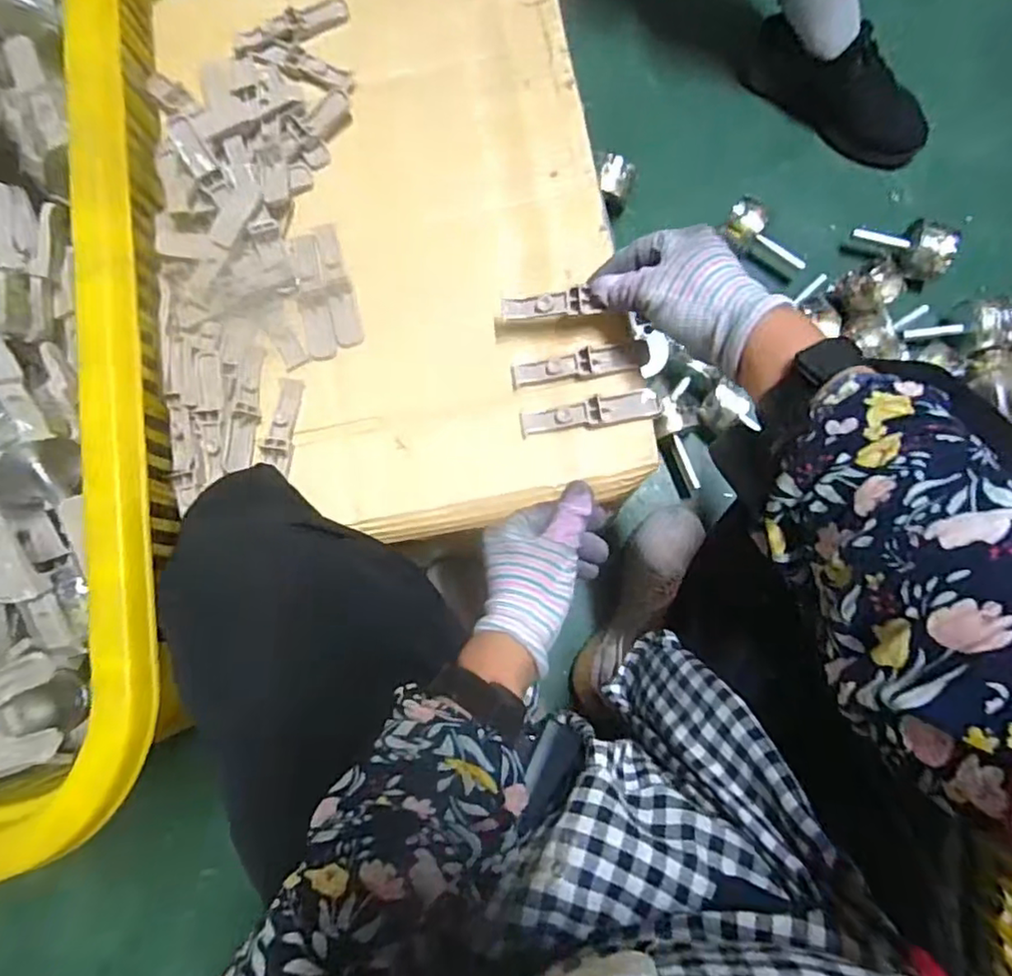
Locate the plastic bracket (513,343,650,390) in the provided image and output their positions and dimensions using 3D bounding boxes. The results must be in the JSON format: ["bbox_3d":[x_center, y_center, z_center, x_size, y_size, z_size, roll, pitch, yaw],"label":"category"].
[{"bbox_3d":[0.055,-0.091,0.454,0.101,0.017,0.021,-9,81,3],"label":"plastic bracket"}]

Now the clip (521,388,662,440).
[{"bbox_3d":[0.061,-0.054,0.445,0.100,0.012,0.022,-11,81,3],"label":"clip"}]

